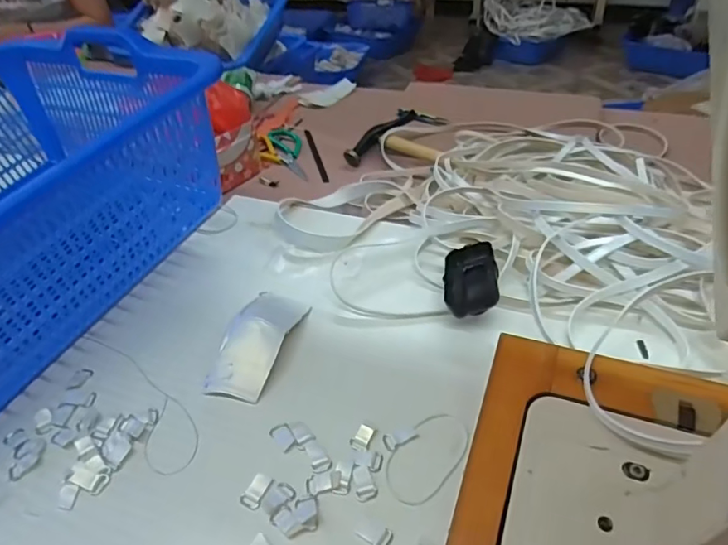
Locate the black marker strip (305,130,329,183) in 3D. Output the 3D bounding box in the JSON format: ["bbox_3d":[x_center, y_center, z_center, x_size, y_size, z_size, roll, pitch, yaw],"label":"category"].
[{"bbox_3d":[-0.090,-0.225,1.012,0.011,0.010,0.193,-9,42,-12],"label":"black marker strip"}]

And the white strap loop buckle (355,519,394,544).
[{"bbox_3d":[0.008,0.187,0.379,0.025,0.004,0.017,27,49,32],"label":"white strap loop buckle"}]

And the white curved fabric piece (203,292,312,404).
[{"bbox_3d":[-0.101,0.064,0.510,0.055,0.035,0.124,10,42,16],"label":"white curved fabric piece"}]

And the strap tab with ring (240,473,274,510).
[{"bbox_3d":[-0.082,0.167,0.405,0.017,0.004,0.026,14,43,20],"label":"strap tab with ring"}]

